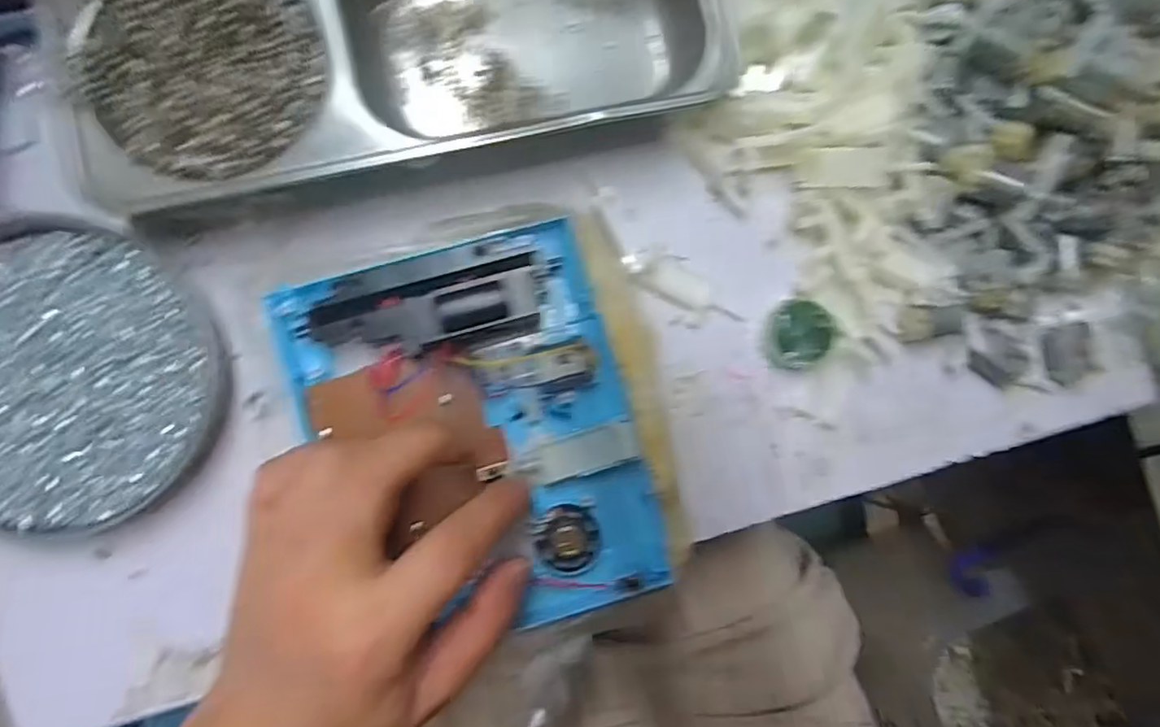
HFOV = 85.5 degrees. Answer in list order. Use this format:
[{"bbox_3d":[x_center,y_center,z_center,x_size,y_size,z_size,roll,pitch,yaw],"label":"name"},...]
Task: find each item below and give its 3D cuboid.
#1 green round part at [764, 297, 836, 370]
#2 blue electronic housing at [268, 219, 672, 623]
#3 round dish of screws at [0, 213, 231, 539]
[{"bbox_3d":[0.107,-0.015,0.305,0.034,0.011,0.031,0,95,-5],"label":"green round part"},{"bbox_3d":[-0.044,0.032,0.259,0.126,0.028,0.158,-16,96,-3],"label":"blue electronic housing"},{"bbox_3d":[-0.232,0.005,0.278,0.134,0.021,0.128,0,95,-5],"label":"round dish of screws"}]

